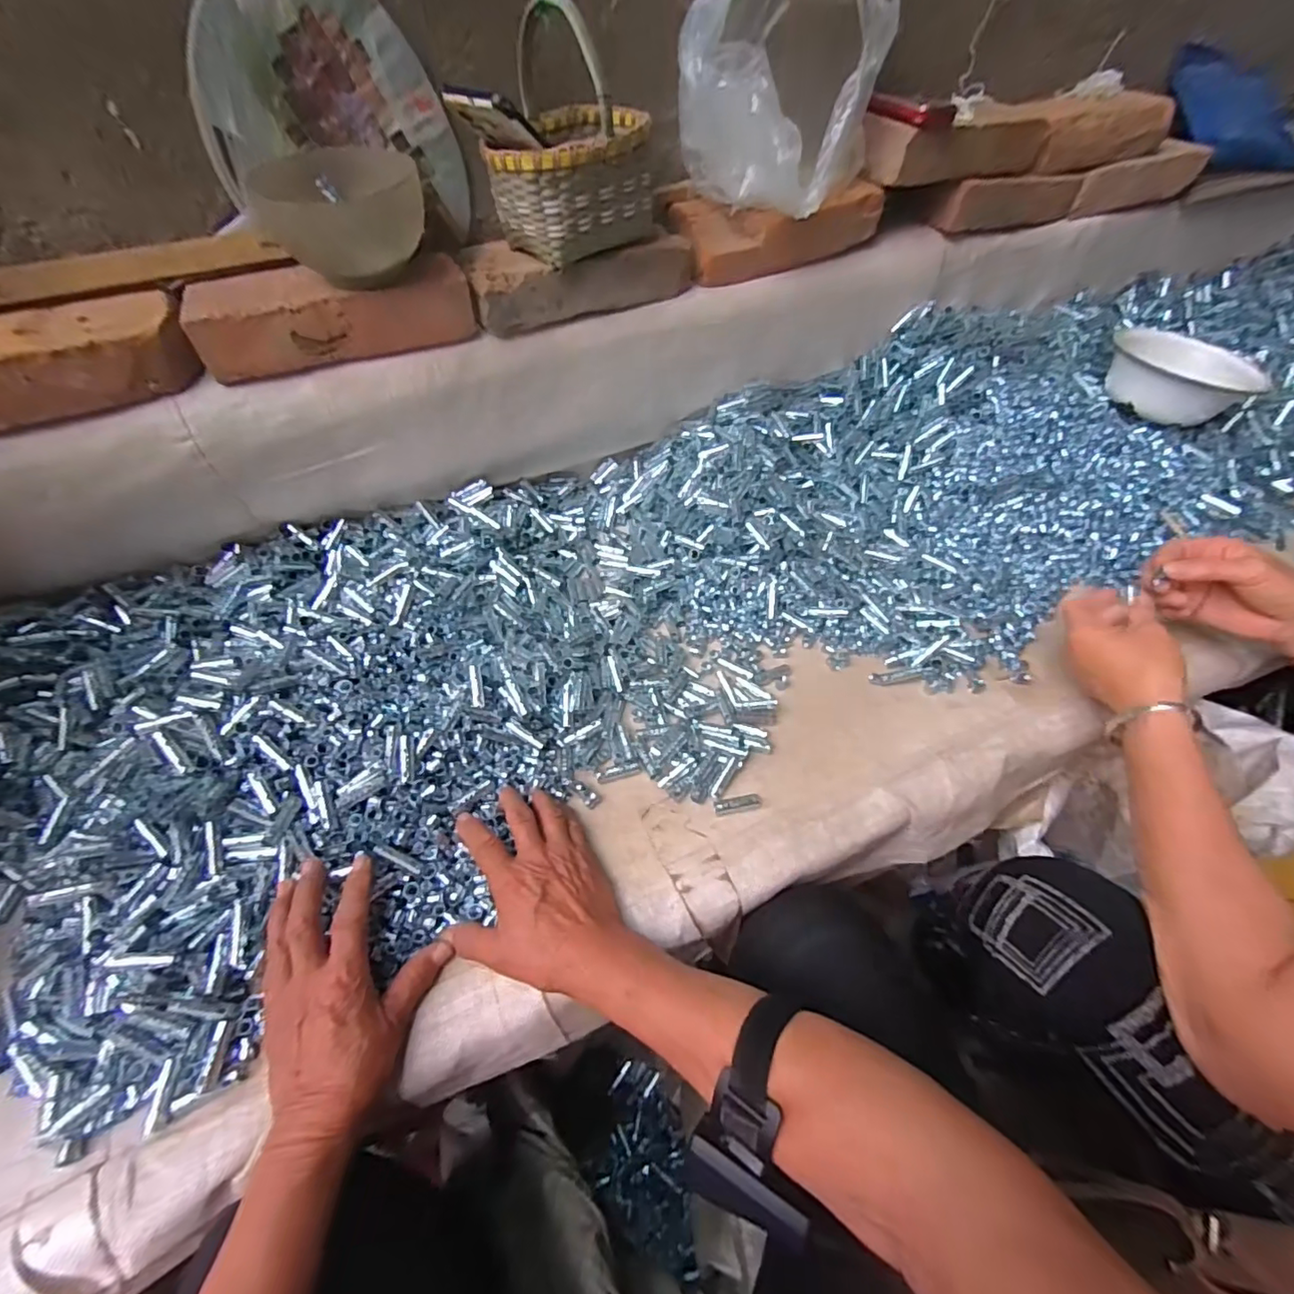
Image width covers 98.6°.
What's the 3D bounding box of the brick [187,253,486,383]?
[{"bbox_3d":[-0.287,-0.312,0.524,0.238,0.062,0.082,-16,54,-12],"label":"brick"}]

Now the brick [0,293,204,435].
[{"bbox_3d":[-0.509,-0.242,0.474,0.222,0.060,0.100,-15,54,-11],"label":"brick"}]

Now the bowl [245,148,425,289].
[{"bbox_3d":[-0.264,-0.380,0.493,0.128,0.068,0.138,0,53,0],"label":"bowl"}]

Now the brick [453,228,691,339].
[{"bbox_3d":[-0.073,-0.399,0.595,0.238,0.051,0.099,-20,55,-15],"label":"brick"}]

